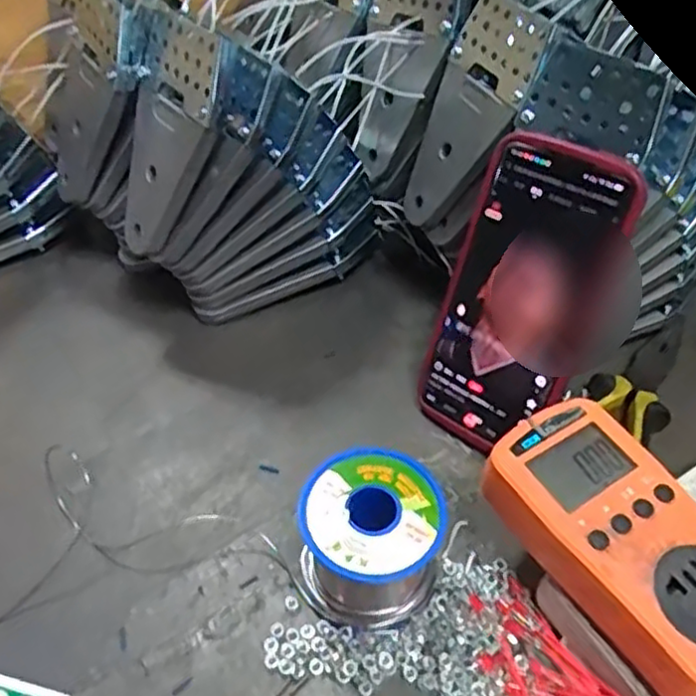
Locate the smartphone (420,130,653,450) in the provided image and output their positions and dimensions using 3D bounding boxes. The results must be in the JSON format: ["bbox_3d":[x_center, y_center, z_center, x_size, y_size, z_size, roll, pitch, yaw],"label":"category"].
[{"bbox_3d":[0.092,-0.025,0.382,0.079,0.170,0.018,33,28,28],"label":"smartphone"}]

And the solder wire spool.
[{"bbox_3d":[0.011,0.093,0.334,0.063,0.062,0.065,-1,47,1],"label":"solder wire spool"}]

